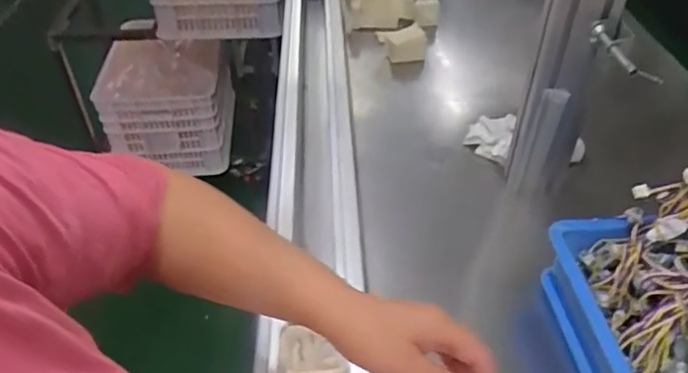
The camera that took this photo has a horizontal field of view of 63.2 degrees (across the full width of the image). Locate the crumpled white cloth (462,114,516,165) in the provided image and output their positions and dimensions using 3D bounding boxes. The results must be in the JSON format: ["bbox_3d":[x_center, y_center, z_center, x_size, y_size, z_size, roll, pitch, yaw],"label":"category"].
[{"bbox_3d":[0.241,-0.088,0.924,0.073,0.032,0.104,13,44,16],"label":"crumpled white cloth"}]

